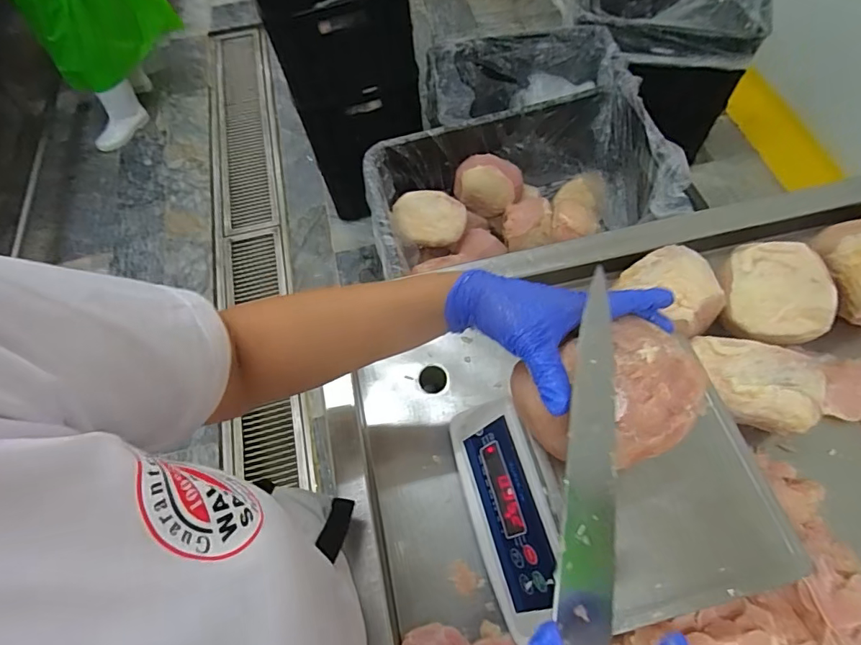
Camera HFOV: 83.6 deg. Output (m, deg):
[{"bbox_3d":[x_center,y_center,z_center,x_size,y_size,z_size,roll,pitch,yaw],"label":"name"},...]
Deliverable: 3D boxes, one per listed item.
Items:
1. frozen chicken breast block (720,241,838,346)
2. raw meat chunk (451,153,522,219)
[{"bbox_3d":[0.409,-0.033,0.571,0.118,0.049,0.114,1,86,13],"label":"frozen chicken breast block"},{"bbox_3d":[0.117,-0.273,0.964,0.131,0.092,0.094,12,66,9],"label":"raw meat chunk"}]

